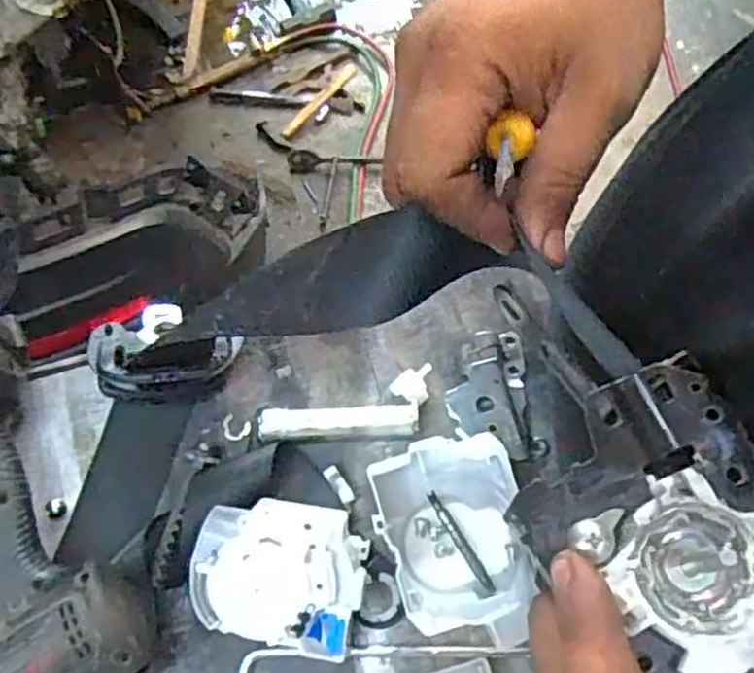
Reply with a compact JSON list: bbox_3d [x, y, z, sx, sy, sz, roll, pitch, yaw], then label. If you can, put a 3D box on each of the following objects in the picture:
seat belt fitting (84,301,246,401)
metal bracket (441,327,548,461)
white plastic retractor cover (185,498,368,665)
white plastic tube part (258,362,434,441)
[{"bbox_3d":[-0.131,0.006,0.479,0.088,0.041,0.069,-15,71,-3],"label":"seat belt fitting"},{"bbox_3d":[0.070,0.037,0.470,0.053,0.017,0.080,-11,71,-2],"label":"metal bracket"},{"bbox_3d":[-0.054,0.129,0.423,0.091,0.023,0.075,11,72,6],"label":"white plastic retractor cover"},{"bbox_3d":[-0.019,0.044,0.473,0.104,0.014,0.039,-7,71,0],"label":"white plastic tube part"}]

